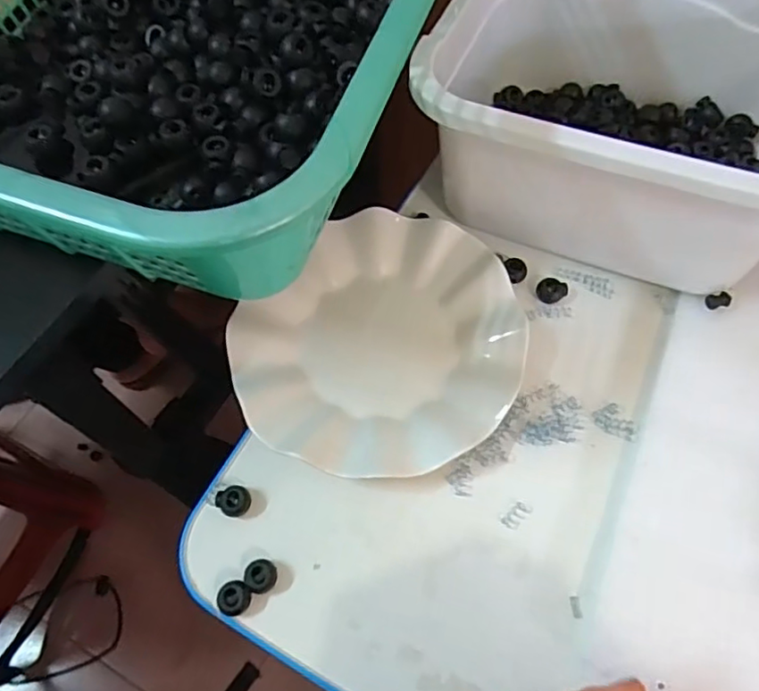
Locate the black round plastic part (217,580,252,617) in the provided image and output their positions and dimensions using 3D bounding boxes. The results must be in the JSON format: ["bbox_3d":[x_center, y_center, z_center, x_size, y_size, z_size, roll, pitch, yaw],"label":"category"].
[{"bbox_3d":[-0.079,0.137,0.324,0.017,0.011,0.018,-1,64,1],"label":"black round plastic part"}]

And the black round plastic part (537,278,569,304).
[{"bbox_3d":[0.116,-0.038,0.403,0.018,0.008,0.017,-1,64,1],"label":"black round plastic part"}]

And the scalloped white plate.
[{"bbox_3d":[0.003,-0.003,0.382,0.167,0.020,0.181,-1,64,1],"label":"scalloped white plate"}]

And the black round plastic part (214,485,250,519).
[{"bbox_3d":[-0.086,0.090,0.348,0.019,0.013,0.017,26,67,13],"label":"black round plastic part"}]

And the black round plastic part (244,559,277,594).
[{"bbox_3d":[-0.065,0.127,0.329,0.015,0.013,0.017,-40,69,-17],"label":"black round plastic part"}]

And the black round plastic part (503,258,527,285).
[{"bbox_3d":[0.093,-0.052,0.408,0.016,0.008,0.021,11,67,8],"label":"black round plastic part"}]

